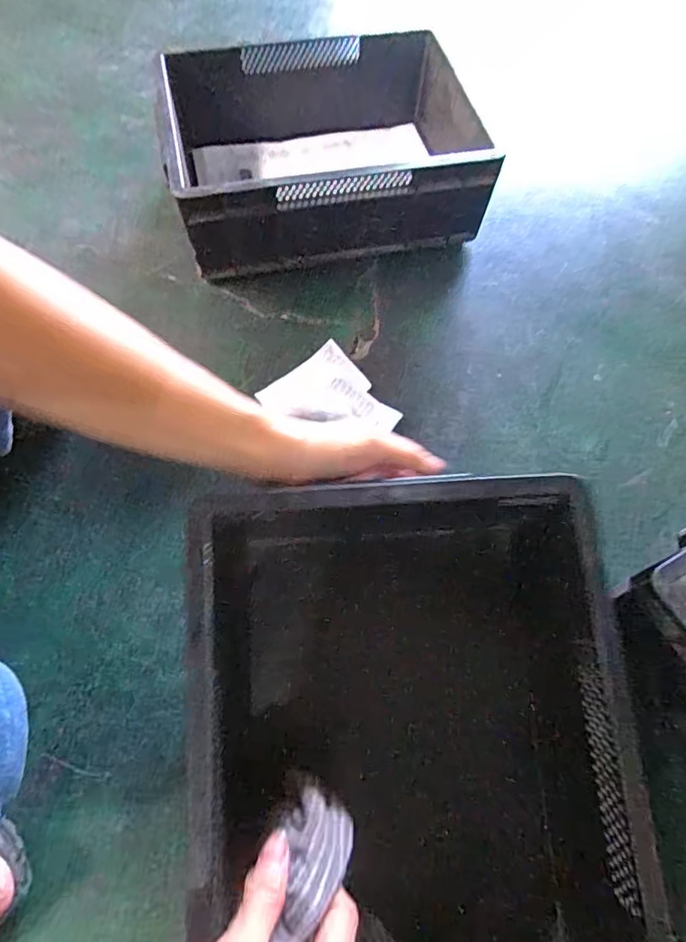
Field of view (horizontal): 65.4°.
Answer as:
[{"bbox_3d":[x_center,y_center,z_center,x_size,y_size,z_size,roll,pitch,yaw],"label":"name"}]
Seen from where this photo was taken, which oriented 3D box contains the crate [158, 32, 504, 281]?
[{"bbox_3d":[-0.024,-0.384,0.626,0.335,0.114,0.297,-7,66,-4],"label":"crate"}]

